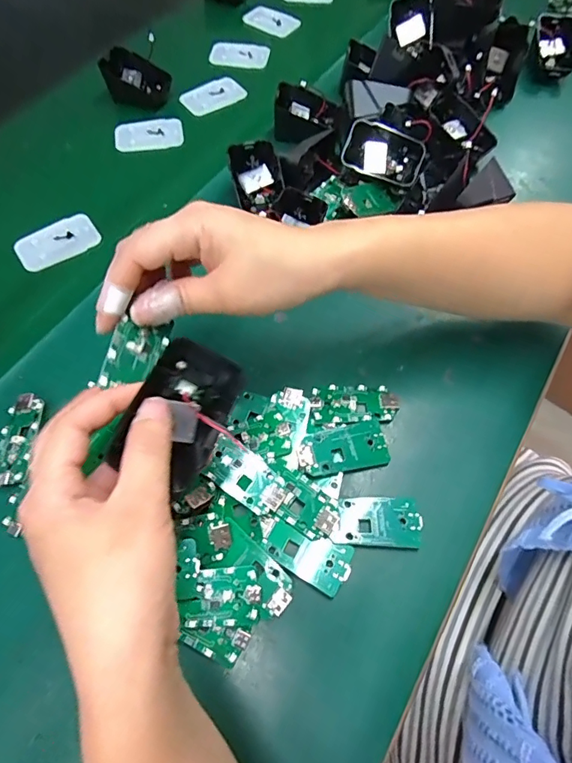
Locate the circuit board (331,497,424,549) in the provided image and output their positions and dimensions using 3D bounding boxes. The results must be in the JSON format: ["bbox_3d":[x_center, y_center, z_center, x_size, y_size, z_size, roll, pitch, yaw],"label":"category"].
[{"bbox_3d":[0.060,0.090,0.295,0.054,0.005,0.031,3,64,1],"label":"circuit board"}]

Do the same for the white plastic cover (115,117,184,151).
[{"bbox_3d":[-0.143,-0.257,0.476,0.070,0.009,0.044,-6,64,-3],"label":"white plastic cover"}]

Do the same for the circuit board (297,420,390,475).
[{"bbox_3d":[0.039,0.046,0.315,0.061,0.010,0.031,-9,65,-5],"label":"circuit board"}]

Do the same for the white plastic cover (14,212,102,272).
[{"bbox_3d":[-0.205,-0.125,0.408,0.070,0.009,0.041,-35,69,-16],"label":"white plastic cover"}]

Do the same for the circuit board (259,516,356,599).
[{"bbox_3d":[0.011,0.108,0.285,0.059,0.004,0.029,21,66,9],"label":"circuit board"}]

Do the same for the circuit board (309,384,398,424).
[{"bbox_3d":[0.051,0.017,0.335,0.063,0.009,0.031,-3,64,-2],"label":"circuit board"}]

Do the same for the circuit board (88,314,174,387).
[{"bbox_3d":[-0.083,-0.016,0.251,0.004,0.029,0.052,-10,54,43],"label":"circuit board"}]

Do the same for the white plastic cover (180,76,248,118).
[{"bbox_3d":[-0.081,-0.318,0.507,0.069,0.012,0.036,-31,68,-15],"label":"white plastic cover"}]

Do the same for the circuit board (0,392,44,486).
[{"bbox_3d":[-0.185,0.038,0.312,0.030,0.004,0.064,-7,62,15],"label":"circuit board"}]

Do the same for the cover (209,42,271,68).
[{"bbox_3d":[-0.057,-0.392,0.545,0.070,0.009,0.040,9,64,4],"label":"cover"}]

